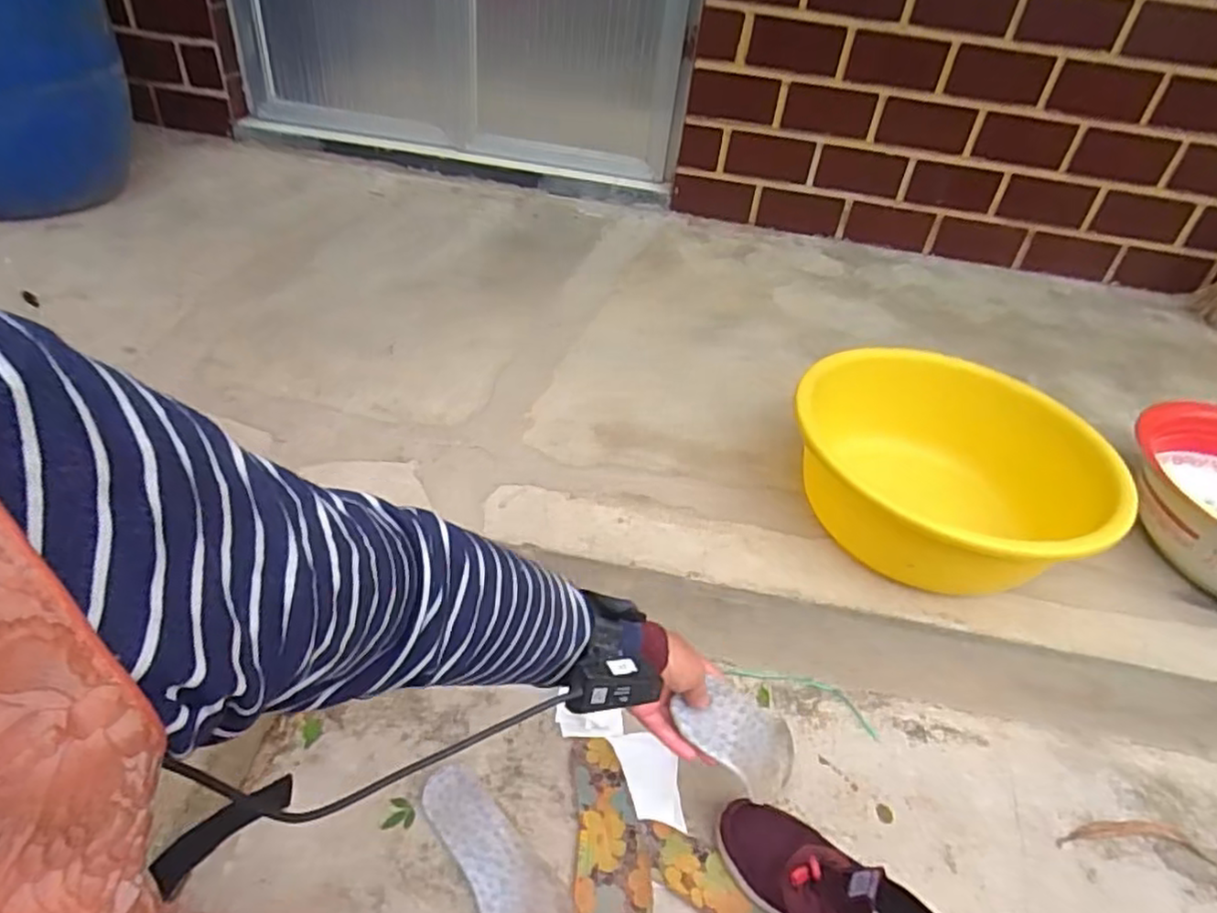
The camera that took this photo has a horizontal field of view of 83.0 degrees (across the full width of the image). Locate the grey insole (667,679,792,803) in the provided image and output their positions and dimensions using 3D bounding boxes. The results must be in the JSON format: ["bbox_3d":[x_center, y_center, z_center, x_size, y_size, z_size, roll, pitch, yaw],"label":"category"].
[{"bbox_3d":[0.135,0.282,0.672,0.034,0.230,0.078,7,61,38],"label":"grey insole"}]

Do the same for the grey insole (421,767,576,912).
[{"bbox_3d":[-0.107,0.429,0.706,0.082,0.006,0.248,-22,50,-29],"label":"grey insole"}]

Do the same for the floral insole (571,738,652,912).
[{"bbox_3d":[0.002,0.414,0.737,0.077,0.007,0.222,0,42,-5],"label":"floral insole"}]

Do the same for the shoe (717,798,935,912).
[{"bbox_3d":[0.220,0.430,0.673,0.091,0.109,0.244,-30,53,-35],"label":"shoe"}]

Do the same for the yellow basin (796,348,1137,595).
[{"bbox_3d":[0.433,0.020,0.920,0.385,0.176,0.329,31,43,26],"label":"yellow basin"}]

